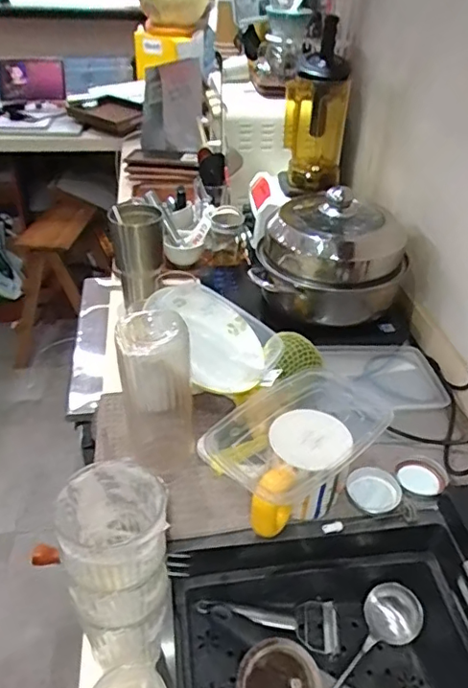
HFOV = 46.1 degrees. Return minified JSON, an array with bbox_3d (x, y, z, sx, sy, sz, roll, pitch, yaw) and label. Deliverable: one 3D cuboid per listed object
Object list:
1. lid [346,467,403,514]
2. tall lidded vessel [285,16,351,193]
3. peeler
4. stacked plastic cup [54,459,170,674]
[{"bbox_3d":[0.180,0.189,0.714,0.058,0.011,0.064,-28,49,-10],"label":"lid"},{"bbox_3d":[0.163,-0.444,1.075,0.103,0.279,0.099,15,39,17],"label":"tall lidded vessel"},{"bbox_3d":[0.043,0.336,0.671,0.178,0.028,0.064,13,36,-8],"label":"peeler"},{"bbox_3d":[-0.096,0.197,0.466,0.074,0.200,0.074,1,37,-1],"label":"stacked plastic cup"}]

